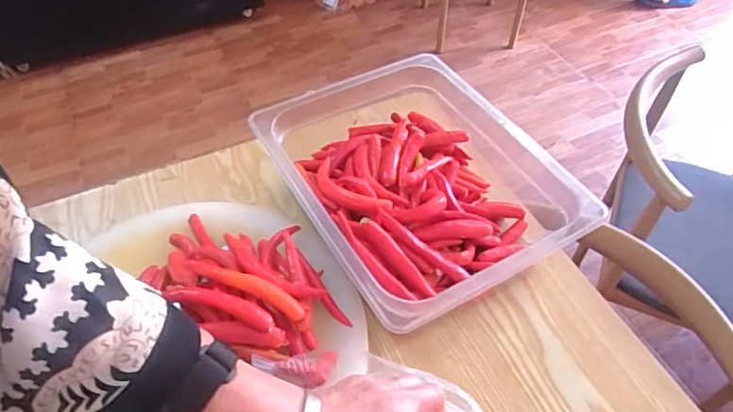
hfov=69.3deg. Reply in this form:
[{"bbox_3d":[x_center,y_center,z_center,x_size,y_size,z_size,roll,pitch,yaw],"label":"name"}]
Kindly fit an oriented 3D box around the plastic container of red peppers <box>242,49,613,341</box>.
[{"bbox_3d":[0.061,-0.024,0.607,0.268,0.087,0.319,-25,55,-18],"label":"plastic container of red peppers"}]

